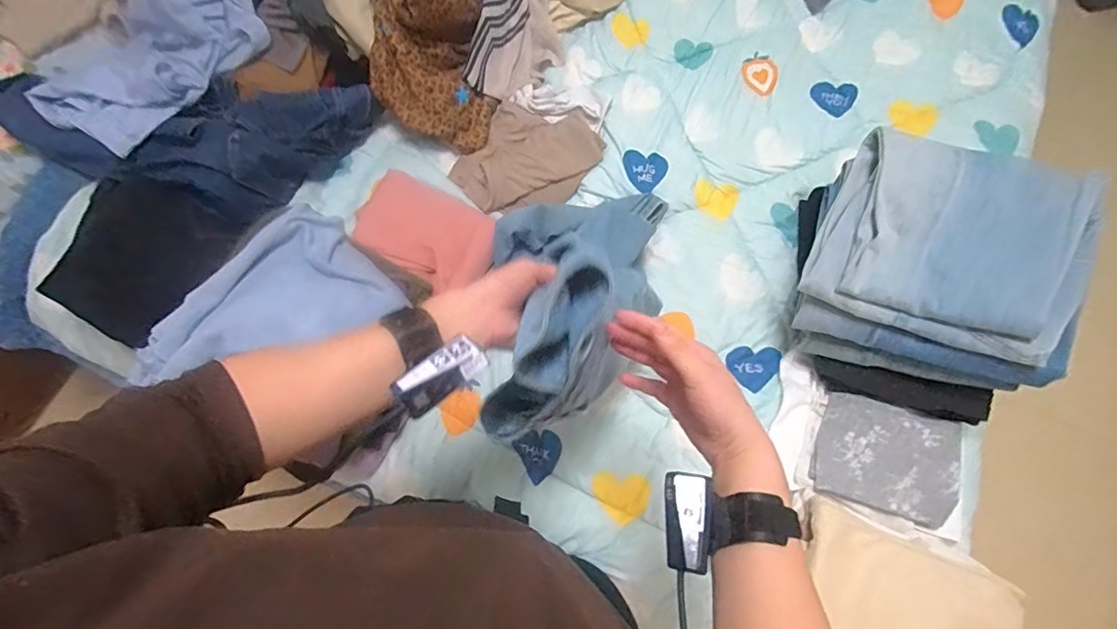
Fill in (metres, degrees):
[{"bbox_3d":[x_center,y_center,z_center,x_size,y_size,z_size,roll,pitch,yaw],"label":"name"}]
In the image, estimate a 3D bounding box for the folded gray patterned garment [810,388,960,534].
[{"bbox_3d":[0.480,0.210,0.768,0.184,0.039,0.156,19,74,6],"label":"folded gray patterned garment"}]

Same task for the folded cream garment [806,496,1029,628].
[{"bbox_3d":[0.440,0.407,0.676,0.282,0.033,0.234,27,75,8],"label":"folded cream garment"}]

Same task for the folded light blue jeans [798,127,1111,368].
[{"bbox_3d":[0.502,-0.092,0.678,0.284,0.102,0.246,21,74,7],"label":"folded light blue jeans"}]

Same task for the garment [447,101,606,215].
[{"bbox_3d":[-0.056,-0.286,0.971,0.201,0.045,0.248,39,77,11],"label":"garment"}]

